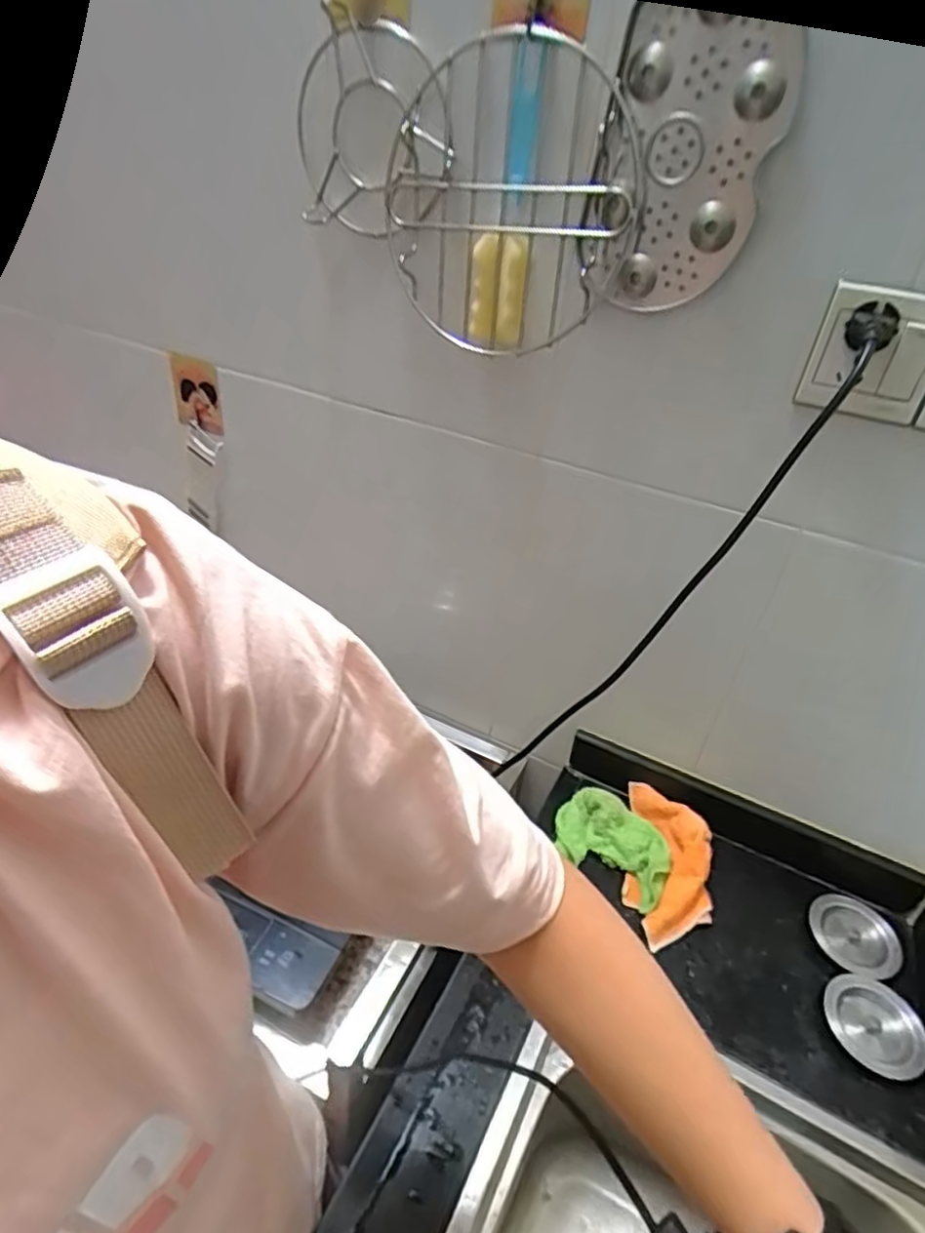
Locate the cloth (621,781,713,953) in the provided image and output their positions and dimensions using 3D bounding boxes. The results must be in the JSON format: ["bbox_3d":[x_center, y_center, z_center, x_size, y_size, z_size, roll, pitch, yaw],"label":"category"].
[{"bbox_3d":[0.221,0.255,0.697,0.083,0.051,0.169,12,36,8],"label":"cloth"}]

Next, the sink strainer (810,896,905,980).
[{"bbox_3d":[0.396,0.321,0.659,0.073,0.020,0.083,-5,37,-16],"label":"sink strainer"}]

